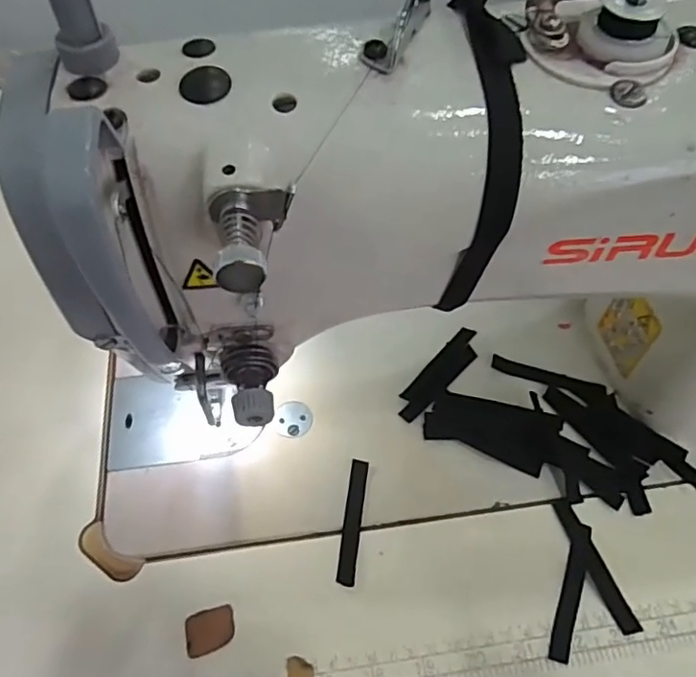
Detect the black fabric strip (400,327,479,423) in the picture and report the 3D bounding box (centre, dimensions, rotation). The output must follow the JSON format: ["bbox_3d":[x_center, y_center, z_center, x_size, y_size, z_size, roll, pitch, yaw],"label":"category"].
[{"bbox_3d":[0.061,0.022,0.392,0.020,0.004,0.080,36,63,21],"label":"black fabric strip"}]

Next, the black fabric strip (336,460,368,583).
[{"bbox_3d":[0.003,0.102,0.339,0.010,0.004,0.069,7,56,4],"label":"black fabric strip"}]

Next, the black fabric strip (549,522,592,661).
[{"bbox_3d":[0.120,0.134,0.319,0.010,0.004,0.072,18,58,11],"label":"black fabric strip"}]

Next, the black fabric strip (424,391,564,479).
[{"bbox_3d":[0.090,0.055,0.371,0.078,0.004,0.040,16,58,10],"label":"black fabric strip"}]

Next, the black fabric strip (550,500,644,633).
[{"bbox_3d":[0.134,0.122,0.326,0.011,0.007,0.072,-15,58,-11],"label":"black fabric strip"}]

